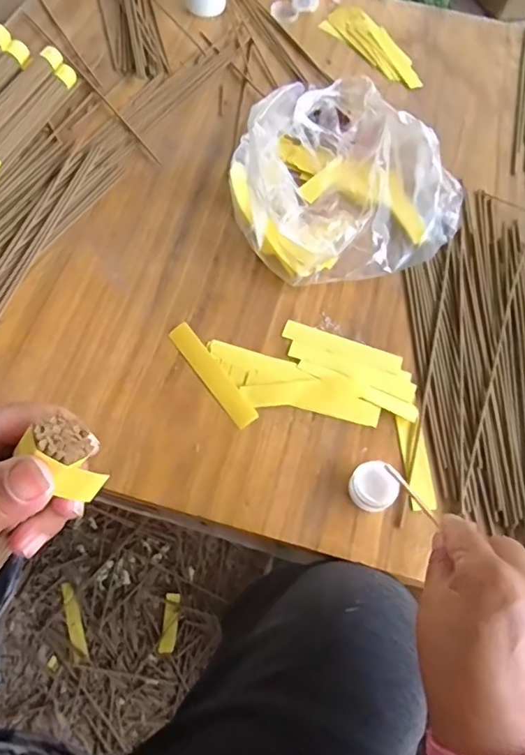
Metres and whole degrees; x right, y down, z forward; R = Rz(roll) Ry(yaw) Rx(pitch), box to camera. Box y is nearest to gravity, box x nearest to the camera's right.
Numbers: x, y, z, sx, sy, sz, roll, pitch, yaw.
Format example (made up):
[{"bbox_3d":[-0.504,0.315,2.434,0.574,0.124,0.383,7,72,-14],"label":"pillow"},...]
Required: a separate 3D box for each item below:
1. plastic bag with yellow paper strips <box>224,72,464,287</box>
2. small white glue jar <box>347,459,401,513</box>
[{"bbox_3d":[0.080,-0.207,0.529,0.228,0.086,0.208,-22,66,-14],"label":"plastic bag with yellow paper strips"},{"bbox_3d":[0.088,0.088,0.424,0.034,0.014,0.037,1,62,-3],"label":"small white glue jar"}]

